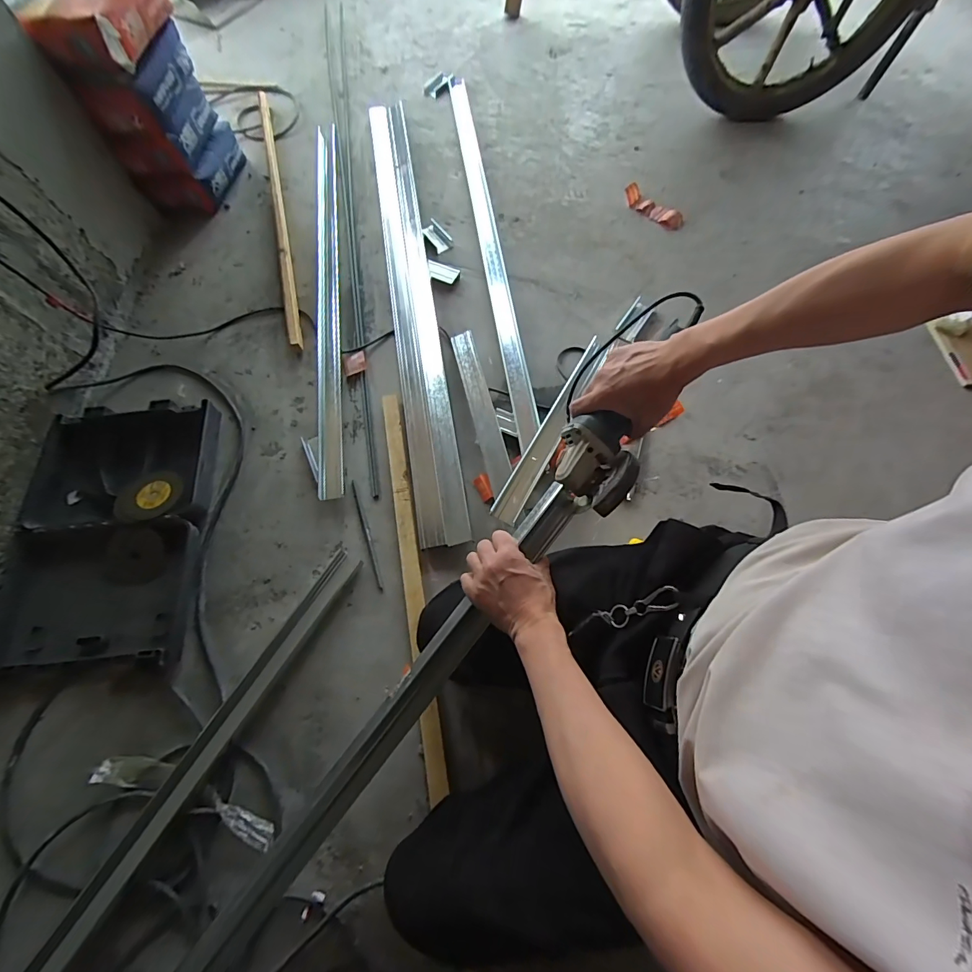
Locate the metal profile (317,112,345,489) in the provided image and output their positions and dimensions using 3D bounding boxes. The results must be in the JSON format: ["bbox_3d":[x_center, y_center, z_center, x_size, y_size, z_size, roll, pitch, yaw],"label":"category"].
[{"bbox_3d":[-0.385,-0.492,1.034,0.057,0.032,1.127,-7,68,-3],"label":"metal profile"}]

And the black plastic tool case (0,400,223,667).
[{"bbox_3d":[-0.702,0.071,0.793,0.337,0.065,0.466,-3,68,-1],"label":"black plastic tool case"}]

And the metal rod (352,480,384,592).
[{"bbox_3d":[-0.230,0.093,0.812,0.015,0.006,0.224,-19,70,-8],"label":"metal rod"}]

